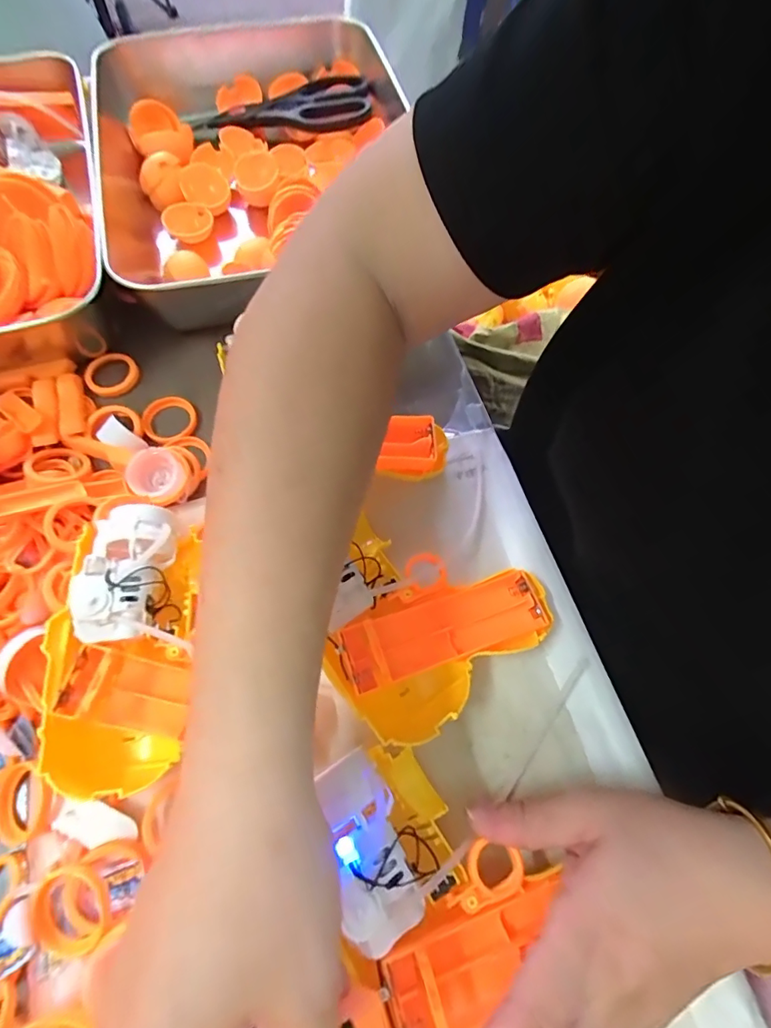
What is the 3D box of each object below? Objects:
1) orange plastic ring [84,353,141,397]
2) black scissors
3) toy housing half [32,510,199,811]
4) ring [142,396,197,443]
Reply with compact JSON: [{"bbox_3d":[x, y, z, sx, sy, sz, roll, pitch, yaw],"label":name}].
[{"bbox_3d":[-0.190,-0.096,0.324,0.035,0.009,0.031,-17,68,-9],"label":"orange plastic ring"},{"bbox_3d":[-0.092,-0.365,0.419,0.159,0.009,0.078,-18,69,-10],"label":"black scissors"},{"bbox_3d":[-0.131,0.064,0.235,0.063,0.036,0.132,-9,67,-6],"label":"toy housing half"},{"bbox_3d":[-0.144,-0.064,0.313,0.034,0.005,0.034,1,67,-2],"label":"ring"}]

